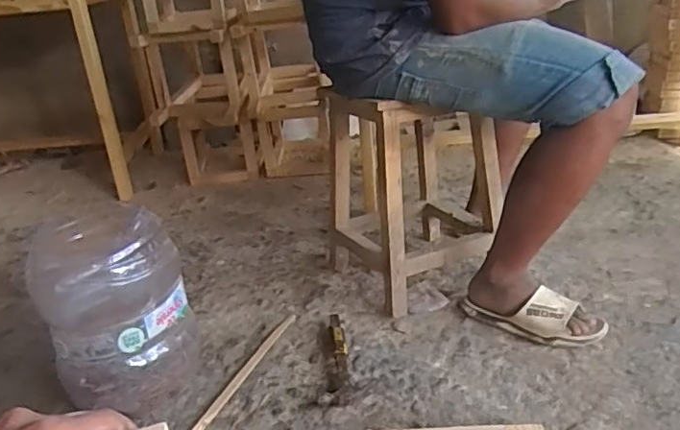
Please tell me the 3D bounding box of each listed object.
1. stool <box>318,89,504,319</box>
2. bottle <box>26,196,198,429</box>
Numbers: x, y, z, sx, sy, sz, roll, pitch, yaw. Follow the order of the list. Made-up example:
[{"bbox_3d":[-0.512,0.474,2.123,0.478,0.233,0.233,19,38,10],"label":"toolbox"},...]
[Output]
[{"bbox_3d":[0.166,-0.057,1.332,0.306,0.431,0.316,-14,27,-21],"label":"stool"},{"bbox_3d":[-0.401,0.181,1.066,0.230,0.327,0.260,-16,27,-25],"label":"bottle"}]

